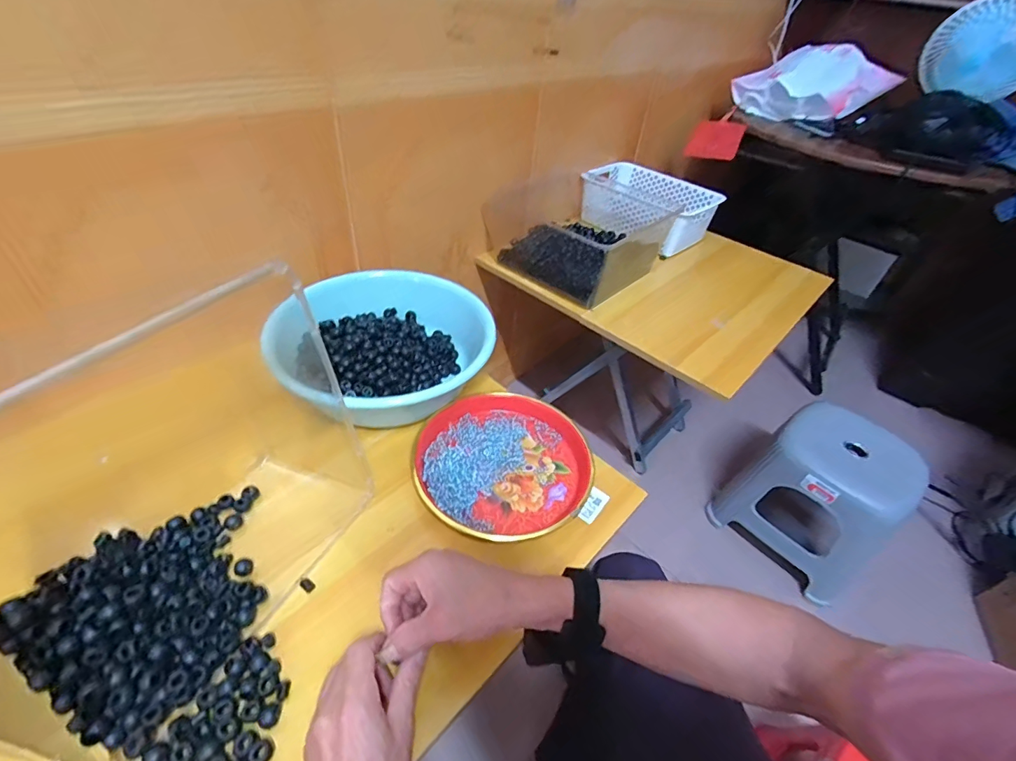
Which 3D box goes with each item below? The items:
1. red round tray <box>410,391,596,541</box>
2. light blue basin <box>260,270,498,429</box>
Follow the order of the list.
[{"bbox_3d":[-0.009,0.103,0.590,0.216,0.029,0.215,4,42,-4],"label":"red round tray"},{"bbox_3d":[-0.176,-0.056,0.674,0.294,0.098,0.253,-4,44,-13],"label":"light blue basin"}]

